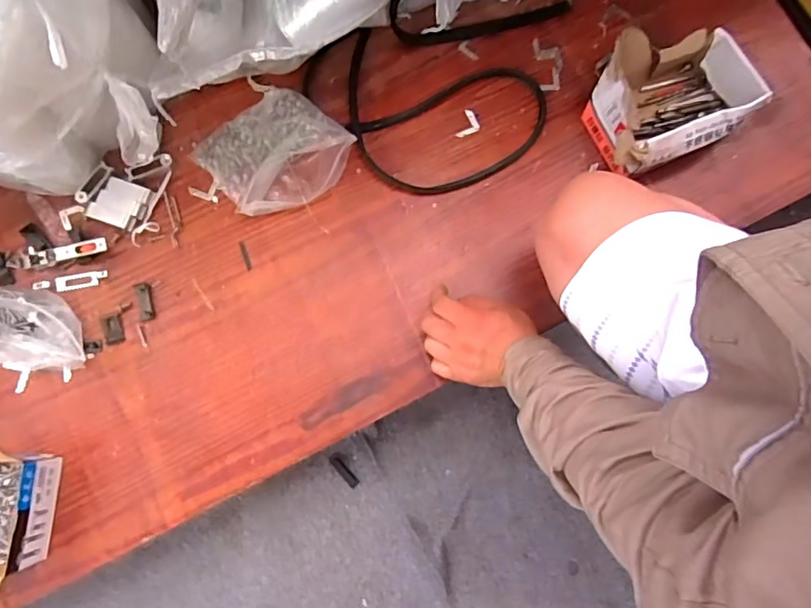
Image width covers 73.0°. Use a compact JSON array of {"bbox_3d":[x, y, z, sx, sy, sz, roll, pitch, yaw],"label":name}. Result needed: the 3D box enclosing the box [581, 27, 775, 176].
[{"bbox_3d":[0.298,-0.244,0.639,0.171,0.073,0.153,-22,81,-4],"label":"box"}]

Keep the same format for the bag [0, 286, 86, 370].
[{"bbox_3d":[-0.421,0.020,0.574,0.156,0.102,0.084,10,81,1],"label":"bag"}]

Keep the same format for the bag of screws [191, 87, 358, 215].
[{"bbox_3d":[-0.154,-0.178,0.641,0.157,0.047,0.138,-38,84,-8],"label":"bag of screws"}]

